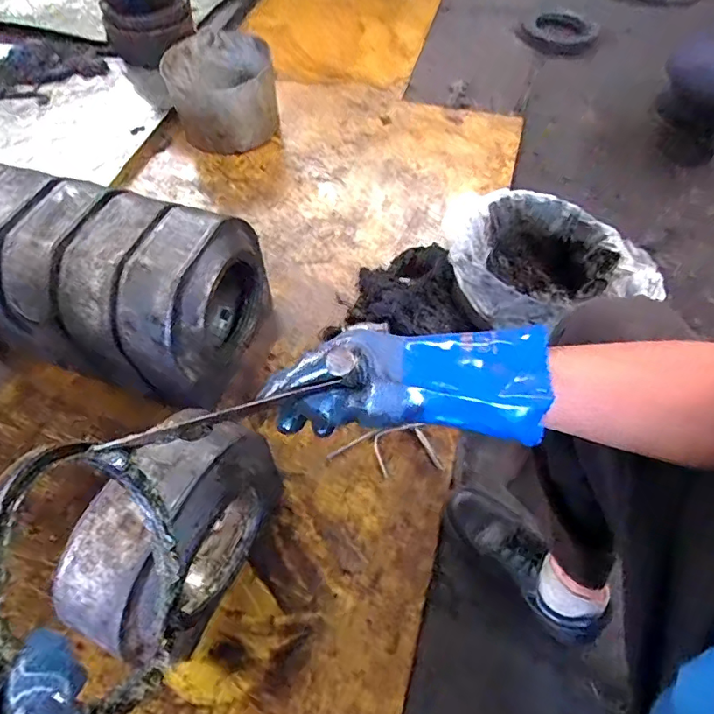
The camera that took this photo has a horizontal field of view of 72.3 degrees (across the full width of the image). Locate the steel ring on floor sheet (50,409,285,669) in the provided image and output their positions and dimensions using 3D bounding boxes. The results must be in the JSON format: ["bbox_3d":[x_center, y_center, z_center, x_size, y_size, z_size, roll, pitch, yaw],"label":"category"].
[{"bbox_3d":[-0.229,0.237,0.643,0.118,0.255,0.274,24,61,16],"label":"steel ring on floor sheet"}]

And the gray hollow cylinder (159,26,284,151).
[{"bbox_3d":[-0.373,-0.738,1.389,0.288,0.204,0.282,-11,57,-6],"label":"gray hollow cylinder"}]

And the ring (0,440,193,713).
[{"bbox_3d":[-0.191,0.160,0.370,0.026,0.198,0.198,-21,81,7],"label":"ring"}]

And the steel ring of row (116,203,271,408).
[{"bbox_3d":[-0.275,-0.092,0.876,0.124,0.293,0.286,13,58,10],"label":"steel ring of row"}]

